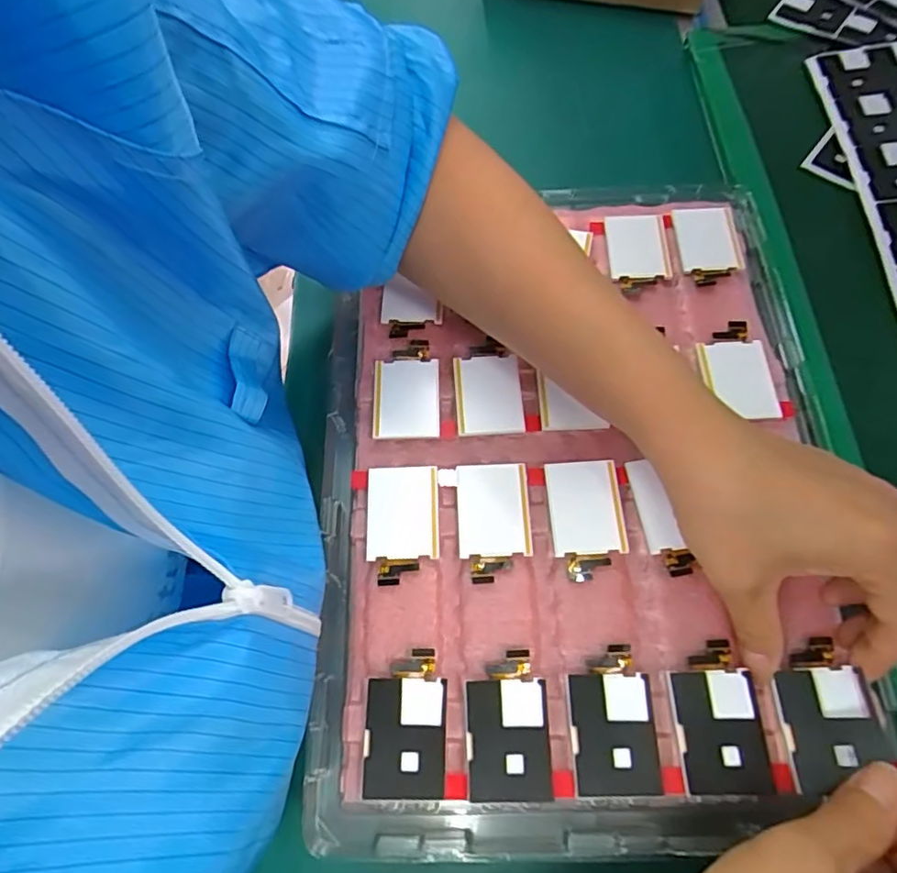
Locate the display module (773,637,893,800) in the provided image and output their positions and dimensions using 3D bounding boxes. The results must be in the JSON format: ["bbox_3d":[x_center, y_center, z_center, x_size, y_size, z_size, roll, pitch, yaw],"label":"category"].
[{"bbox_3d":[0.156,0.113,0.236,0.034,0.010,0.054,-10,57,17],"label":"display module"}]

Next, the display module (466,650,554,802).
[{"bbox_3d":[0.025,0.122,0.245,0.034,0.004,0.056,-2,68,2],"label":"display module"}]

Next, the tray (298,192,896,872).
[{"bbox_3d":[0.059,0.012,0.296,0.244,0.025,0.337,-1,68,2],"label":"tray"}]

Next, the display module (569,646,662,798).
[{"bbox_3d":[0.069,0.120,0.244,0.035,0.004,0.056,-2,68,2],"label":"display module"}]

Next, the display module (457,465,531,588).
[{"bbox_3d":[0.022,0.041,0.281,0.034,0.004,0.057,-3,68,2],"label":"display module"}]

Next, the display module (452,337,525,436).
[{"bbox_3d":[0.021,-0.026,0.308,0.035,0.006,0.052,-3,68,2],"label":"display module"}]

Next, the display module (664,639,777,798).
[{"bbox_3d":[0.113,0.117,0.241,0.035,0.004,0.056,-3,68,2],"label":"display module"}]

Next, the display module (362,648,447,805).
[{"bbox_3d":[-0.018,0.123,0.247,0.034,0.005,0.057,1,68,3],"label":"display module"}]

